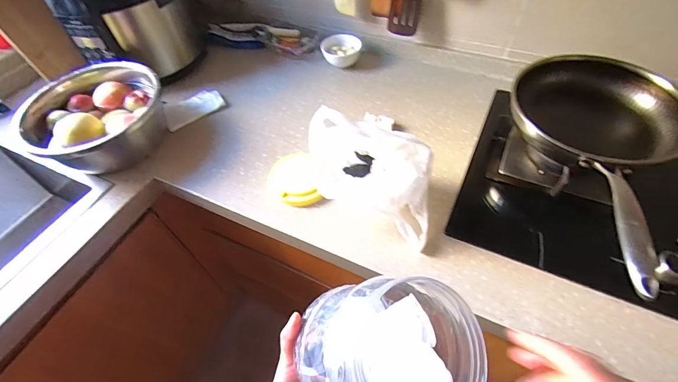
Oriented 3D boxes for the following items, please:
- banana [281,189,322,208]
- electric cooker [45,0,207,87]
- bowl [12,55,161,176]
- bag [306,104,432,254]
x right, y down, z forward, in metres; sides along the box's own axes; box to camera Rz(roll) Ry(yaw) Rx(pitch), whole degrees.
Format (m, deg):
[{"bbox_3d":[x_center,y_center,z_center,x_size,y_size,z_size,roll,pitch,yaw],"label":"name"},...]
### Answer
[{"bbox_3d":[-0.070,0.016,0.634,0.073,0.029,0.023,-1,54,4],"label":"banana"},{"bbox_3d":[-0.505,-0.436,0.836,0.271,0.285,0.250,-24,56,-13],"label":"electric cooker"},{"bbox_3d":[-0.500,-0.149,0.733,0.265,0.113,0.258,34,63,25],"label":"bowl"},{"bbox_3d":[0.066,-0.046,0.574,0.236,0.177,0.122,29,61,23],"label":"bag"}]

